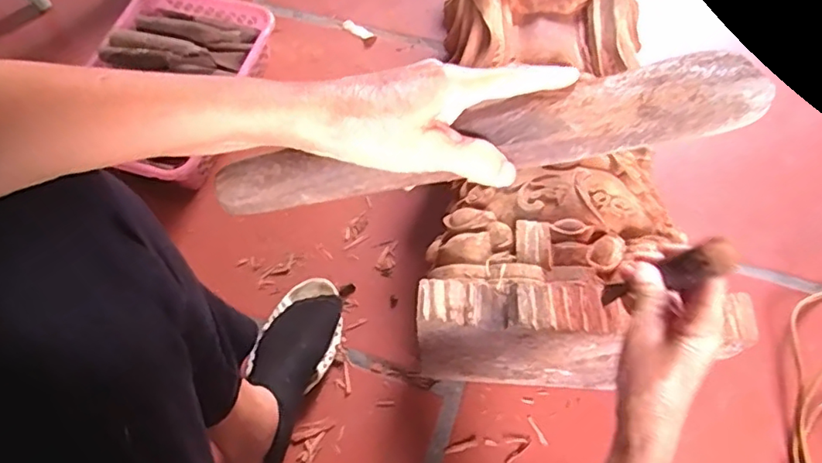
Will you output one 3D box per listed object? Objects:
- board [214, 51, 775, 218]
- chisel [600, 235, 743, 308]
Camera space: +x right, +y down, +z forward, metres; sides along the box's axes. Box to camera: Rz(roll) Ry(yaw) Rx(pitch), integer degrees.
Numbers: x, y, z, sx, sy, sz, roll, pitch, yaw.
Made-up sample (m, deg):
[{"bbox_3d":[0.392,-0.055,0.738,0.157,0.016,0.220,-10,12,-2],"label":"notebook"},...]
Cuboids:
[{"bbox_3d":[0.048,-0.057,0.346,0.324,0.028,0.048,-12,64,-1],"label":"board"},{"bbox_3d":[0.183,0.036,0.427,0.019,0.154,0.024,33,70,0],"label":"chisel"}]

